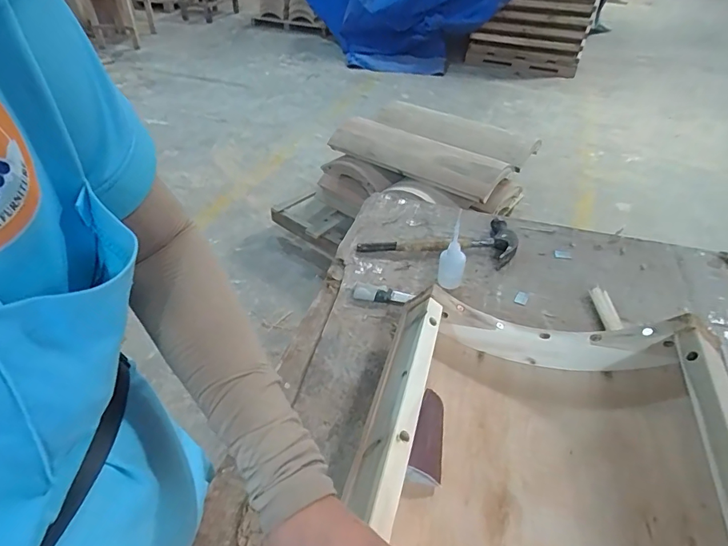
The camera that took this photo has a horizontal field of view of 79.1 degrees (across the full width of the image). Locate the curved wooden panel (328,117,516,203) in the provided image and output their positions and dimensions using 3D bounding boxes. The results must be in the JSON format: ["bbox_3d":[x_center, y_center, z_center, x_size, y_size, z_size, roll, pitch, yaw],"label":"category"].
[{"bbox_3d":[0.192,-0.475,1.719,0.711,0.117,0.222,25,46,26],"label":"curved wooden panel"}]

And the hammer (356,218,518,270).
[{"bbox_3d":[0.110,-0.053,0.669,0.227,0.025,0.091,4,41,3],"label":"hammer"}]

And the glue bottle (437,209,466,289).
[{"bbox_3d":[0.118,-0.026,0.575,0.033,0.102,0.032,14,42,14],"label":"glue bottle"}]

